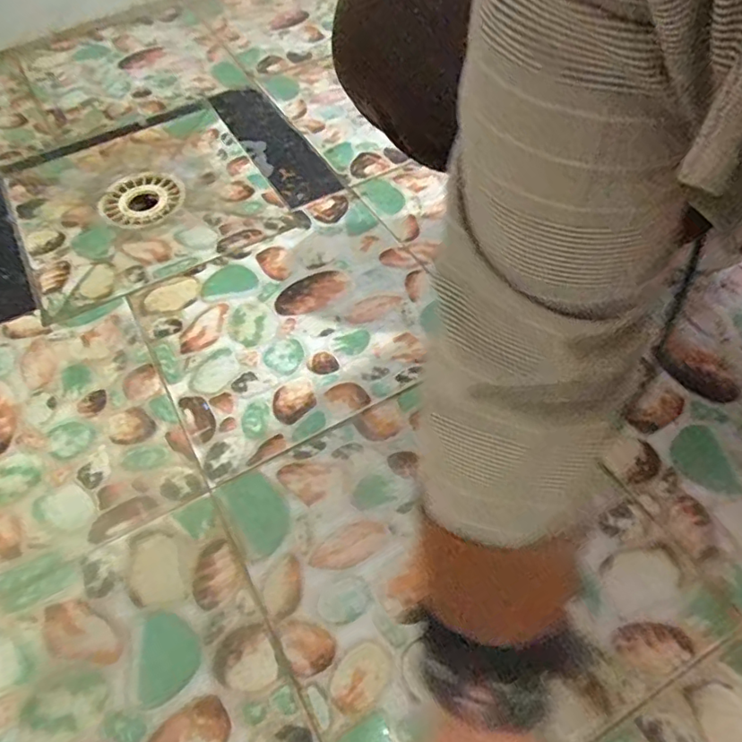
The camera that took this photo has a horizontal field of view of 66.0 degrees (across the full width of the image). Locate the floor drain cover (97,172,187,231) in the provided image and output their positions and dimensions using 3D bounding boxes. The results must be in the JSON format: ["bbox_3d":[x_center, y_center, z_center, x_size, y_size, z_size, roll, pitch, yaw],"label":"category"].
[{"bbox_3d":[-0.294,-0.225,0.735,0.103,0.010,0.105,-11,55,-5],"label":"floor drain cover"}]

